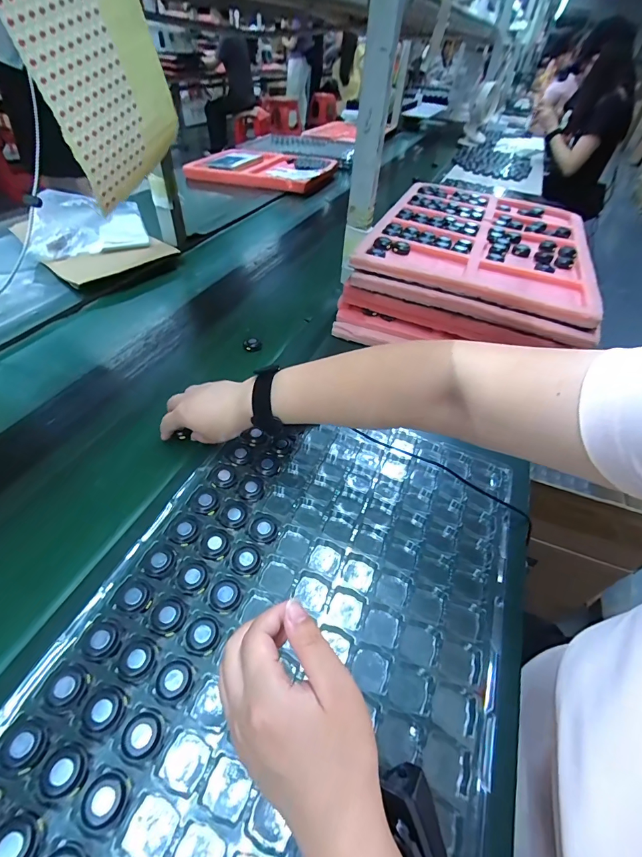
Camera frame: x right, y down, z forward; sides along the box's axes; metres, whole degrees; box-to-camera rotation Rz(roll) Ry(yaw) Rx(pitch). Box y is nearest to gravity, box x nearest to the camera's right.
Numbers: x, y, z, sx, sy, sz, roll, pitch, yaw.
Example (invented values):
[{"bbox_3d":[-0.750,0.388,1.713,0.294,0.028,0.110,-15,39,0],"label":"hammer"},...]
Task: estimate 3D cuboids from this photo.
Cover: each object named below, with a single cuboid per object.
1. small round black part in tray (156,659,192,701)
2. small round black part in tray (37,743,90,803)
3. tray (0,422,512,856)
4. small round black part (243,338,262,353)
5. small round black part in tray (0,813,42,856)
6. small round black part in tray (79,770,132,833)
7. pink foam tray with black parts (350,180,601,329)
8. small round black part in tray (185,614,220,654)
[{"bbox_3d":[-0.119,0.203,0.304,0.027,0.004,0.027,3,45,-3],"label":"small round black part in tray"},{"bbox_3d":[-0.180,0.240,0.261,0.029,0.004,0.029,3,45,-3],"label":"small round black part in tray"},{"bbox_3d":[-0.011,0.164,0.363,0.354,0.025,0.498,19,47,12],"label":"tray"},{"bbox_3d":[-0.116,-0.142,0.633,0.031,0.017,0.019,-4,47,-8],"label":"small round black part"},{"bbox_3d":[-0.192,0.260,0.233,0.029,0.004,0.028,3,45,-3],"label":"small round black part in tray"},{"bbox_3d":[-0.148,0.255,0.257,0.028,0.005,0.029,3,45,-3],"label":"small round black part in tray"},{"bbox_3d":[0.302,-0.364,0.705,0.354,0.033,0.479,19,48,13],"label":"pink foam tray with black parts"},{"bbox_3d":[-0.104,0.181,0.330,0.029,0.004,0.028,3,45,-3],"label":"small round black part in tray"}]

